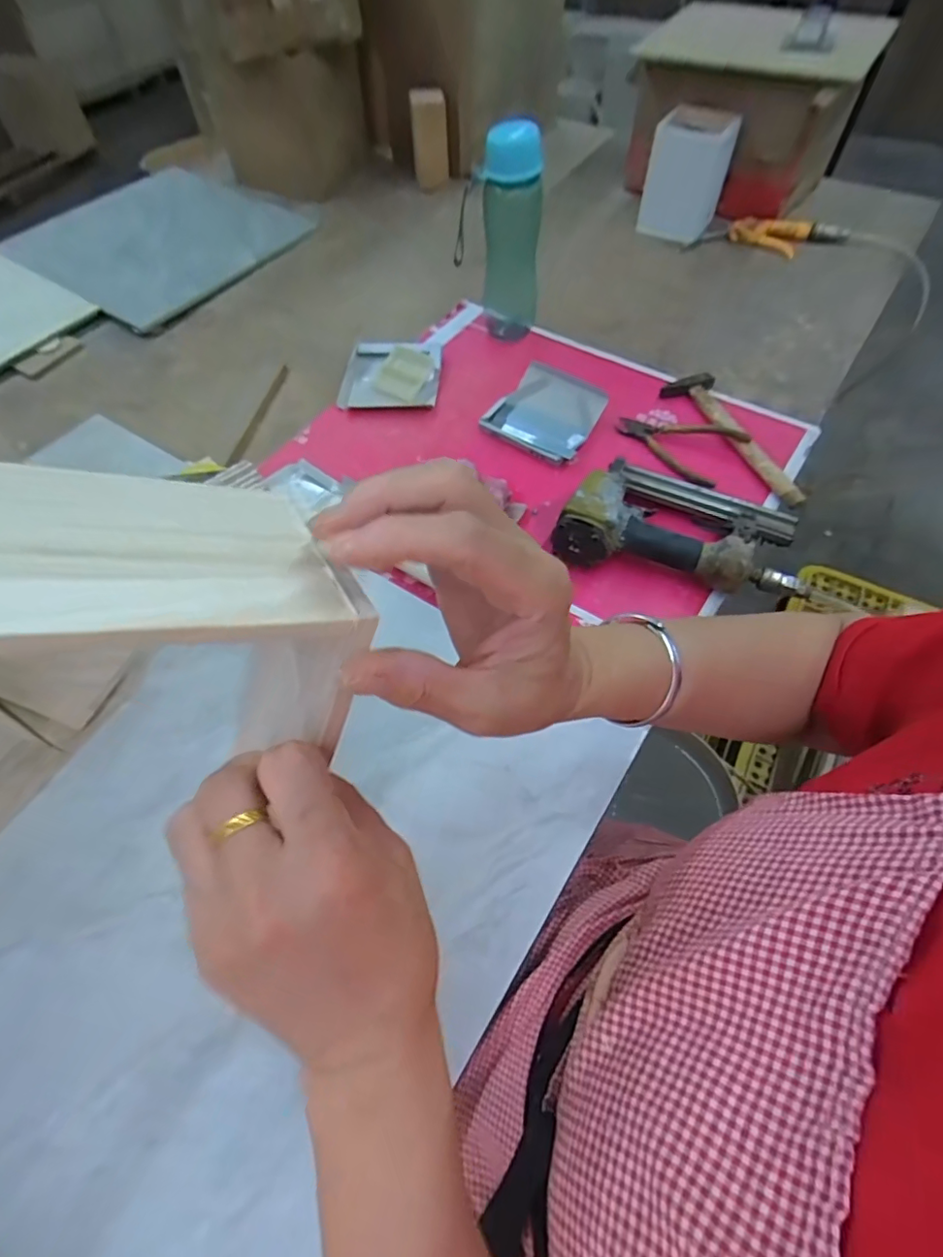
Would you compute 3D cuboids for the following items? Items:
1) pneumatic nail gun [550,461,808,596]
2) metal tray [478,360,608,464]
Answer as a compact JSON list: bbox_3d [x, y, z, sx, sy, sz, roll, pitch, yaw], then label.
[{"bbox_3d":[0.225,-0.119,0.597,0.250,0.059,0.161,16,60,10],"label":"pneumatic nail gun"},{"bbox_3d":[0.093,-0.285,0.717,0.136,0.045,0.123,27,63,16],"label":"metal tray"}]

